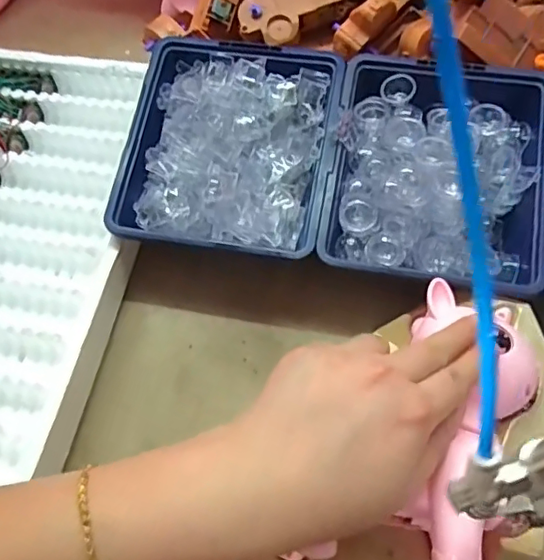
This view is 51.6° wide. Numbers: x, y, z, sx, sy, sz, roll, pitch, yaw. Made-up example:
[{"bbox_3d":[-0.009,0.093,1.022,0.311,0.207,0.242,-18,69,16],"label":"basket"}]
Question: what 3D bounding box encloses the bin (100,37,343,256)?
[{"bbox_3d":[-0.030,-0.095,0.399,0.142,0.036,0.159,7,64,7],"label":"bin"}]

